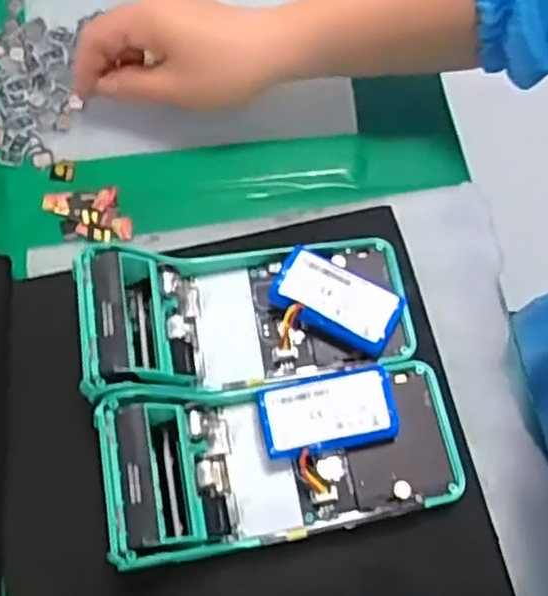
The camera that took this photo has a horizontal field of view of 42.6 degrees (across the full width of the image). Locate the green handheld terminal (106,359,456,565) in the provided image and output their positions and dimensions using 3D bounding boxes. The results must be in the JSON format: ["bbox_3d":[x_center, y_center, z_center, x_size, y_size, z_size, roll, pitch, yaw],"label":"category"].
[{"bbox_3d":[0.007,0.077,0.342,0.165,0.069,0.073,-11,69,-5],"label":"green handheld terminal"}]

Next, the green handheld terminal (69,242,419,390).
[{"bbox_3d":[-0.015,0.009,0.370,0.168,0.049,0.078,-3,68,-15],"label":"green handheld terminal"}]

